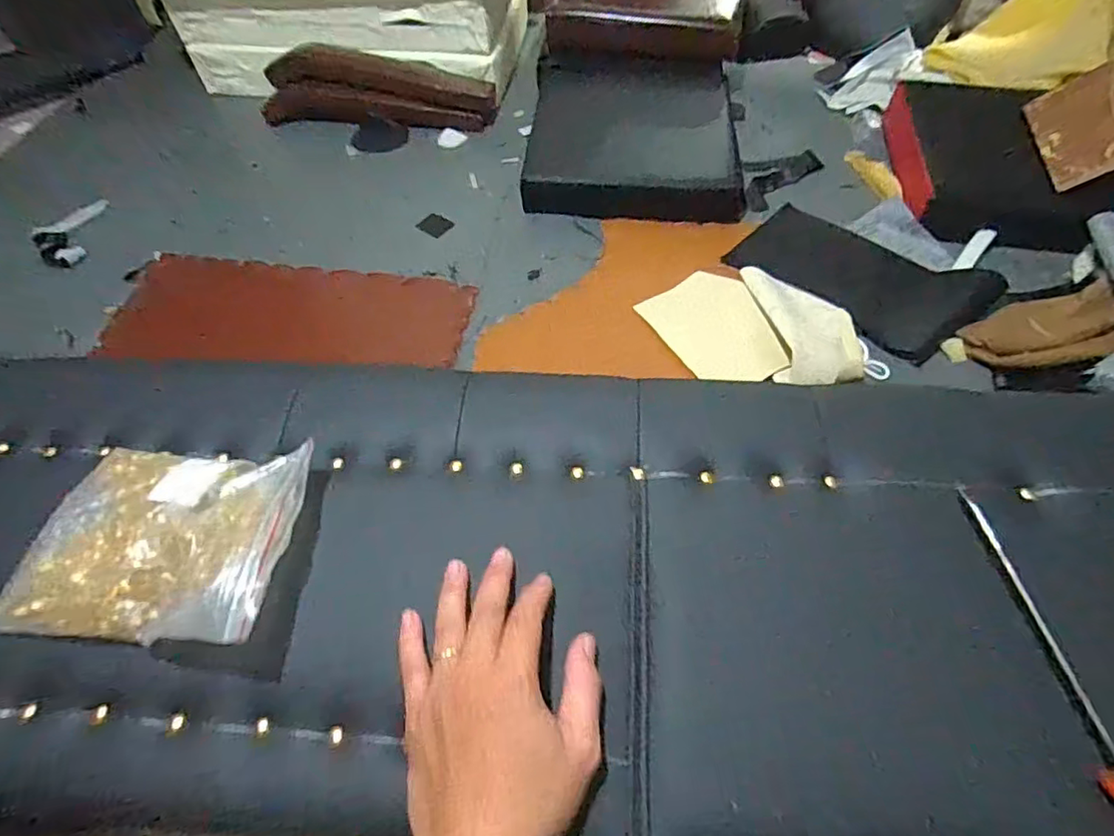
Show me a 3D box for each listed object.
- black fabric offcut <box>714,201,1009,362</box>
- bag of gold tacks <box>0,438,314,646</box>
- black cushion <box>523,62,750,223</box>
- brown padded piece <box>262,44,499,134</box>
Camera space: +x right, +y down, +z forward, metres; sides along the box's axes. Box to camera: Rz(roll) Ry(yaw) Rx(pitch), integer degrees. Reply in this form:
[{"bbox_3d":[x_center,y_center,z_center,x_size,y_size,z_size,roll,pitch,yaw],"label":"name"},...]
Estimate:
[{"bbox_3d":[0.584,-0.286,1.138,0.444,0.051,0.266,36,63,23],"label":"black fabric offcut"},{"bbox_3d":[-0.277,0.077,0.405,0.196,0.048,0.147,1,55,2],"label":"bag of gold tacks"},{"bbox_3d":[0.181,-0.701,1.419,0.488,0.081,0.571,1,55,2],"label":"black cushion"},{"bbox_3d":[-0.480,-0.877,1.571,0.624,0.126,0.150,9,56,8],"label":"brown padded piece"}]

